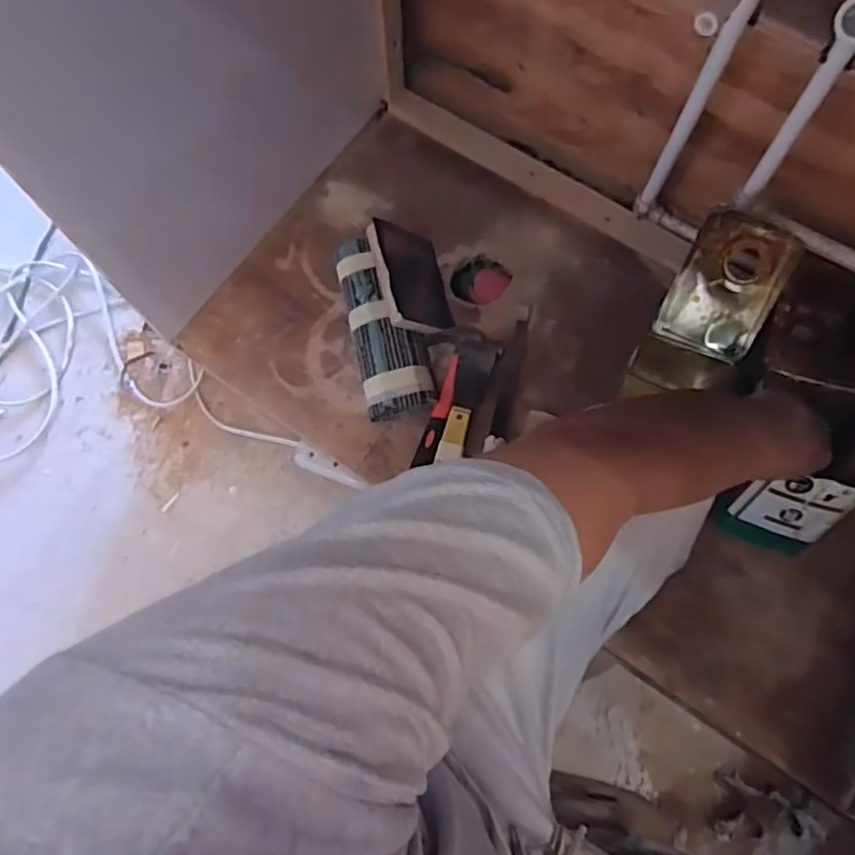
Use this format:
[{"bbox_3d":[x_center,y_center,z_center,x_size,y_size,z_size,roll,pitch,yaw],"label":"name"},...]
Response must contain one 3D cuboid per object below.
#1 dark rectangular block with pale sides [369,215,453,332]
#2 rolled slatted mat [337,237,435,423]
[{"bbox_3d":[-0.019,-0.203,0.820,0.105,0.026,0.159,-1,68,-34],"label":"dark rectangular block with pale sides"},{"bbox_3d":[-0.056,-0.144,0.820,0.095,0.061,0.253,-12,72,-4],"label":"rolled slatted mat"}]

